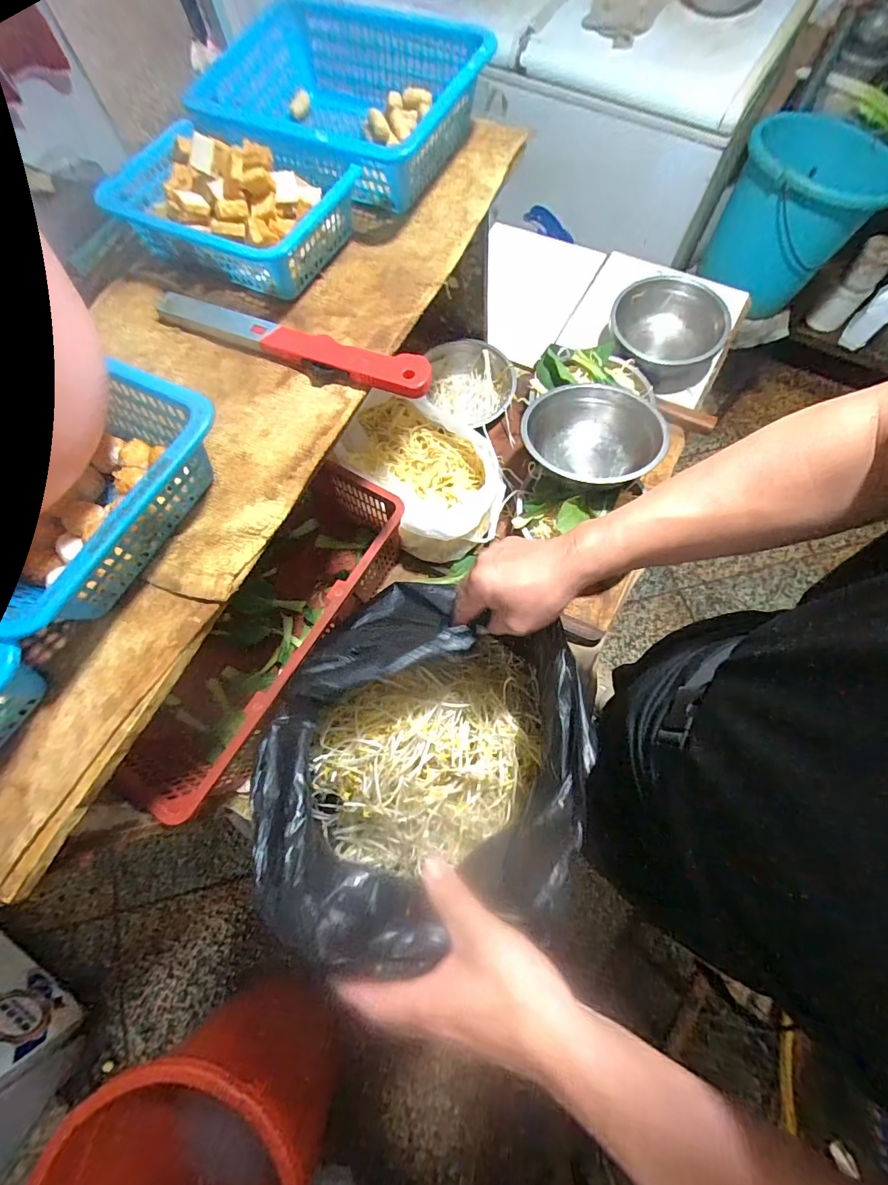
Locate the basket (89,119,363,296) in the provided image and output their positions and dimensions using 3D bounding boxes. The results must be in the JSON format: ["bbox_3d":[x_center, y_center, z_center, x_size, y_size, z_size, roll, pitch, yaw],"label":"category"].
[{"bbox_3d":[-0.215,-0.398,0.461,0.232,0.061,0.167,21,74,8],"label":"basket"}]

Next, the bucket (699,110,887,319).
[{"bbox_3d":[0.953,-1.015,1.262,0.376,0.382,0.362,-1,72,2],"label":"bucket"}]

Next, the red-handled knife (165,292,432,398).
[{"bbox_3d":[-0.143,-0.237,0.425,0.283,0.021,0.041,22,74,9],"label":"red-handled knife"}]

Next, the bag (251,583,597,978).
[{"bbox_3d":[-0.020,0.154,0.487,0.259,0.251,0.318,15,74,7],"label":"bag"}]

